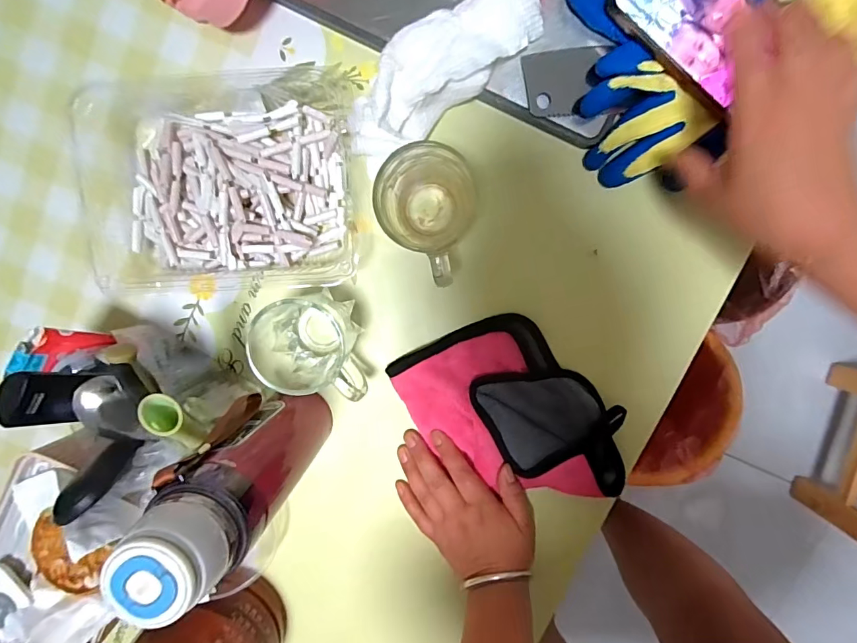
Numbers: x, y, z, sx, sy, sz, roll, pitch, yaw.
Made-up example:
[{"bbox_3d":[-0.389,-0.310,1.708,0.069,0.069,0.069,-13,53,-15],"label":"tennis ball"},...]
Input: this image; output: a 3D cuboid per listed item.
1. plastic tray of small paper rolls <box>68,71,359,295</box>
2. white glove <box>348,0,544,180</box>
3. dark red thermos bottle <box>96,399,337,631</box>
[{"bbox_3d":[-0.187,-0.125,0.394,0.240,0.036,0.189,-2,98,2],"label":"plastic tray of small paper rolls"},{"bbox_3d":[0.004,-0.207,0.360,0.184,0.045,0.067,-35,96,16],"label":"white glove"},{"bbox_3d":[-0.126,0.109,0.319,0.064,0.221,0.060,19,98,-1],"label":"dark red thermos bottle"}]

